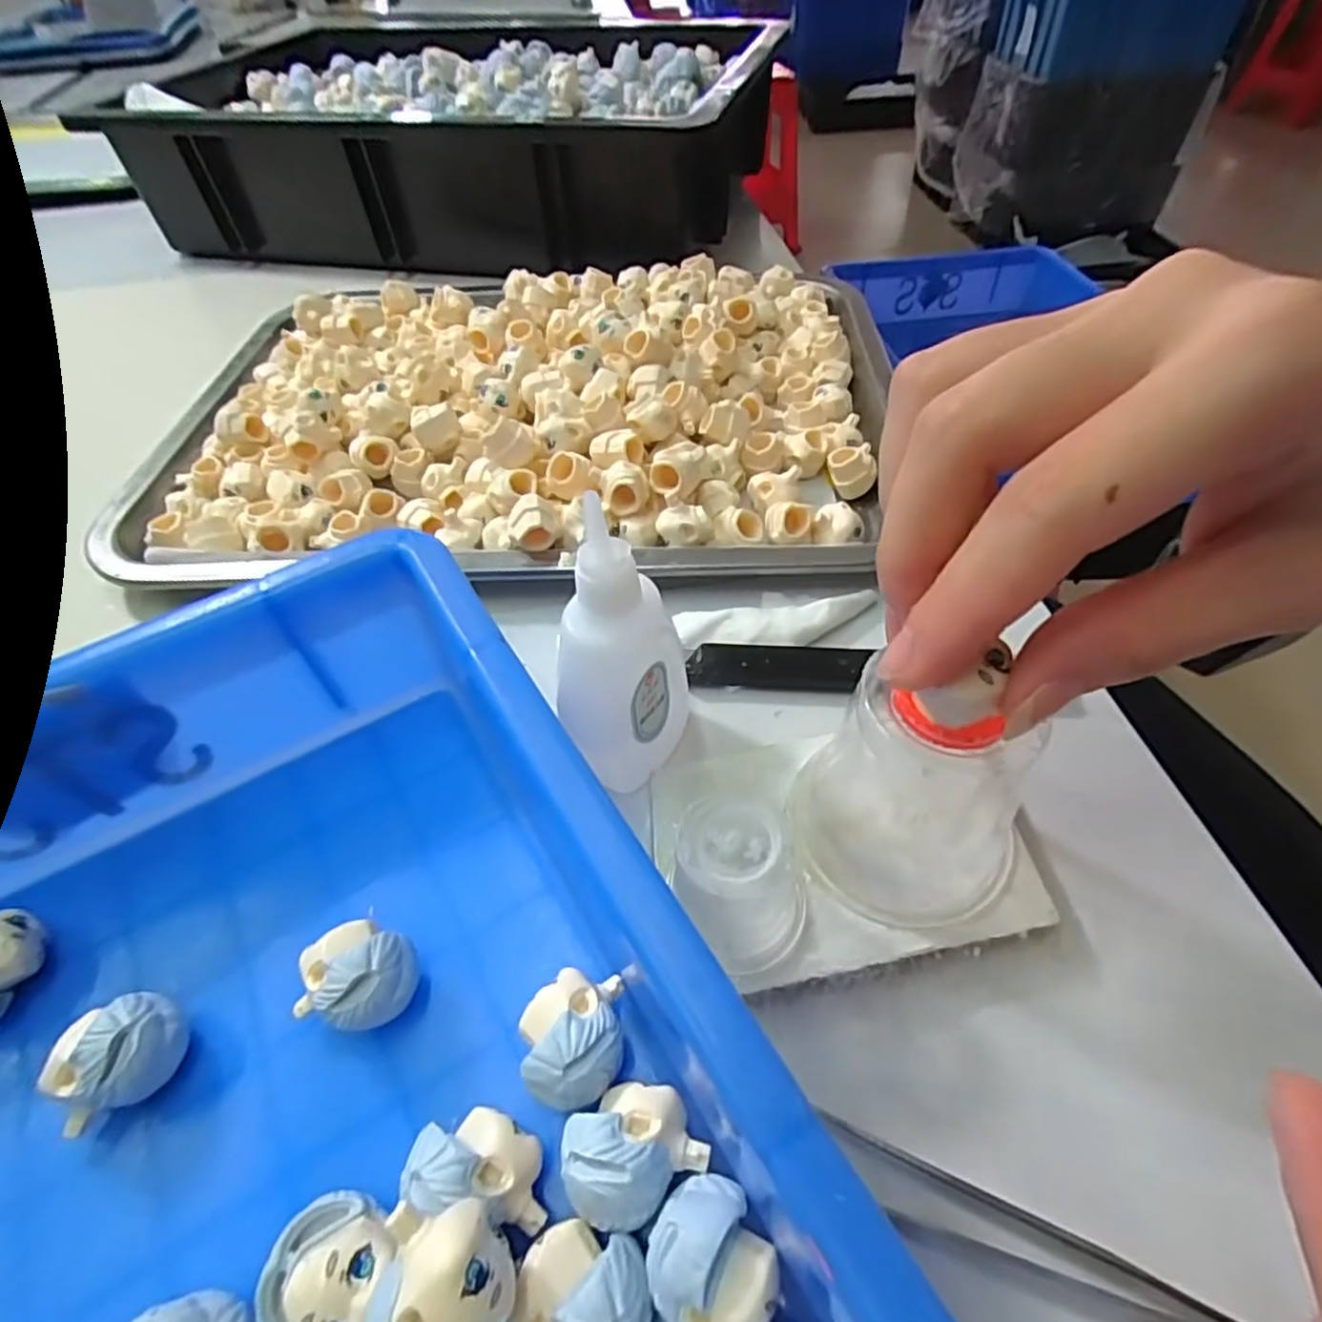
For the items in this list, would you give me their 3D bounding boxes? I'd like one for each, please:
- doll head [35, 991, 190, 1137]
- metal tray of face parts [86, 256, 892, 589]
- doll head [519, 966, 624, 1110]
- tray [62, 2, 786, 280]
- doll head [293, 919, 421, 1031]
[{"bbox_3d":[-0.127,0.092,0.164,0.021,0.027,0.025,33,59,26],"label":"doll head"},{"bbox_3d":[-0.068,-0.135,0.336,0.342,0.036,0.245,-1,50,2],"label":"metal tray of face parts"},{"bbox_3d":[-0.020,0.088,0.161,0.023,0.025,0.028,-5,51,0],"label":"doll head"},{"bbox_3d":[-0.144,-0.408,0.542,0.434,0.094,0.295,10,52,11],"label":"tray"},{"bbox_3d":[-0.074,0.078,0.171,0.027,0.026,0.022,12,53,12],"label":"doll head"}]

